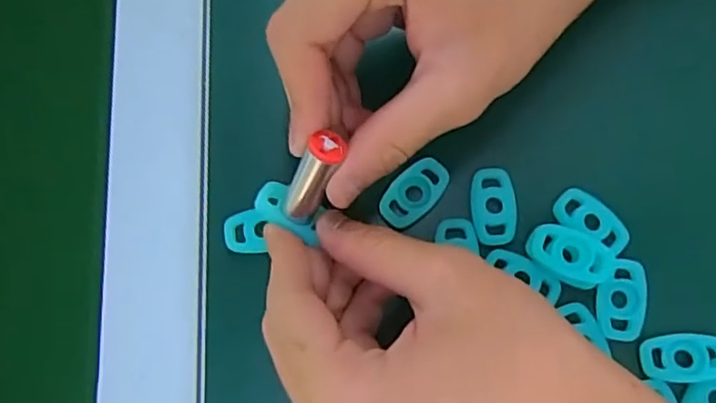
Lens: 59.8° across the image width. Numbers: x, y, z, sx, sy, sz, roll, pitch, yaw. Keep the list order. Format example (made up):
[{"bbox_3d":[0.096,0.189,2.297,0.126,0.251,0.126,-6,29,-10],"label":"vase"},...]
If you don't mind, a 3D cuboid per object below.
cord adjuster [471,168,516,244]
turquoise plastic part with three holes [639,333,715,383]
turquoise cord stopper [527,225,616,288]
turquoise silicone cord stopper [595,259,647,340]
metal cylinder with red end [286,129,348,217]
[{"bbox_3d":[0.056,0.002,0.258,0.018,0.004,0.032,-5,78,0],"label":"cord adjuster"},{"bbox_3d":[0.128,0.061,0.242,0.032,0.006,0.018,-4,78,0],"label":"turquoise plastic part with three holes"},{"bbox_3d":[0.085,0.022,0.250,0.033,0.008,0.020,23,79,5],"label":"turquoise cord stopper"},{"bbox_3d":[0.105,0.039,0.248,0.017,0.004,0.031,4,78,2],"label":"turquoise silicone cord stopper"},{"bbox_3d":[-0.017,-0.008,0.225,0.012,0.037,0.012,34,49,7],"label":"metal cylinder with red end"}]

